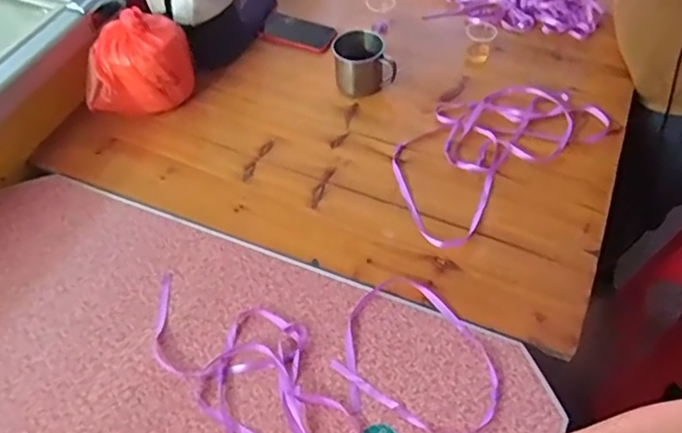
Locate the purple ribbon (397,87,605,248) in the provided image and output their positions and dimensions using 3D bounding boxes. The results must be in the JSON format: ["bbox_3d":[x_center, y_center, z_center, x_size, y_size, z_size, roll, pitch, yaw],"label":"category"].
[{"bbox_3d":[0.223,-0.112,0.887,0.369,0.026,0.194,-33,60,-21],"label":"purple ribbon"}]

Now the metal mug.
[{"bbox_3d":[0.037,-0.251,0.968,0.098,0.080,0.076,-4,54,-3],"label":"metal mug"}]

